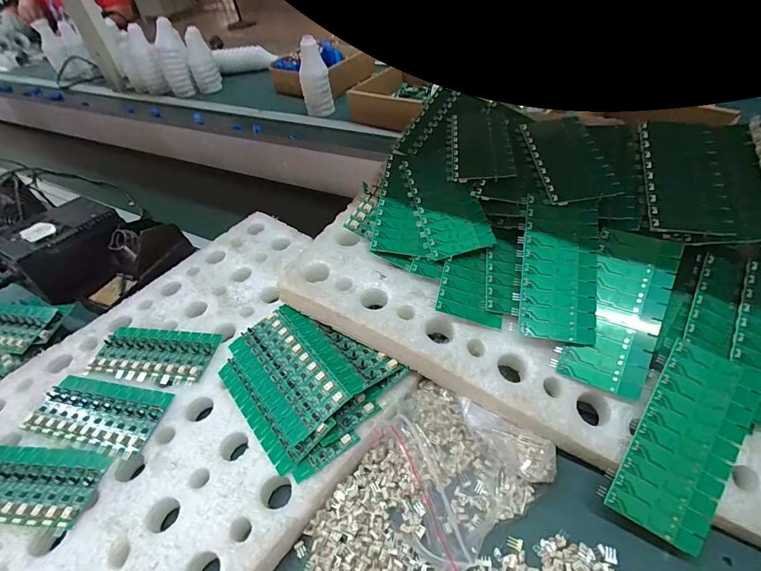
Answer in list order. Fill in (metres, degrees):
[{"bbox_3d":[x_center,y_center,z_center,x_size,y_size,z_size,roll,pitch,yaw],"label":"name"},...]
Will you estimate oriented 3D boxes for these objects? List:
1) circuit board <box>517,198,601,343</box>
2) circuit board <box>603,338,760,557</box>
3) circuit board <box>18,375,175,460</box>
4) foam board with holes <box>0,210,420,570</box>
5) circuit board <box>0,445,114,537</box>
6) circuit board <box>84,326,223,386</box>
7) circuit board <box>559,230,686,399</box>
[{"bbox_3d":[0.161,-0.017,0.350,0.063,0.004,0.134,7,74,12],"label":"circuit board"},{"bbox_3d":[0.227,0.114,0.287,0.062,0.004,0.139,28,81,17],"label":"circuit board"},{"bbox_3d":[-0.280,0.124,0.384,0.133,0.005,0.063,6,47,14],"label":"circuit board"},{"bbox_3d":[-0.234,0.136,0.379,0.376,0.025,0.531,29,55,29],"label":"foam board with holes"},{"bbox_3d":[-0.314,0.173,0.340,0.136,0.008,0.060,1,46,9],"label":"circuit board"},{"bbox_3d":[-0.250,0.075,0.430,0.135,0.005,0.066,3,47,11],"label":"circuit board"},{"bbox_3d":[0.205,0.020,0.331,0.060,0.004,0.138,18,80,21],"label":"circuit board"}]

